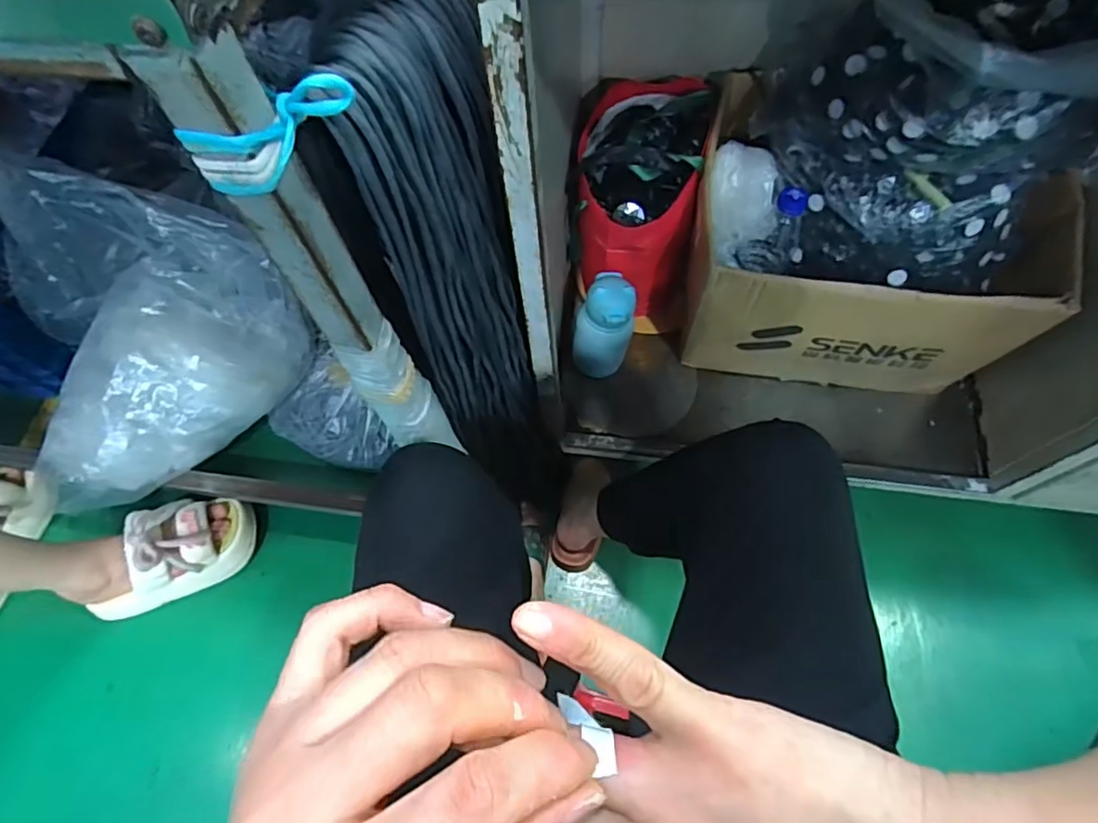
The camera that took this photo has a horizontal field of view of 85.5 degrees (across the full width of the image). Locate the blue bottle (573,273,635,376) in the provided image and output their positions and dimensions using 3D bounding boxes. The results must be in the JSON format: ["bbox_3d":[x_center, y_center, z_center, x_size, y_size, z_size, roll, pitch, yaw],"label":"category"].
[{"bbox_3d":[0.079,-0.114,0.862,0.080,0.197,0.073,16,67,11],"label":"blue bottle"}]

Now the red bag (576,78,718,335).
[{"bbox_3d":[0.129,-0.285,0.874,0.166,0.288,0.238,3,65,5],"label":"red bag"}]

